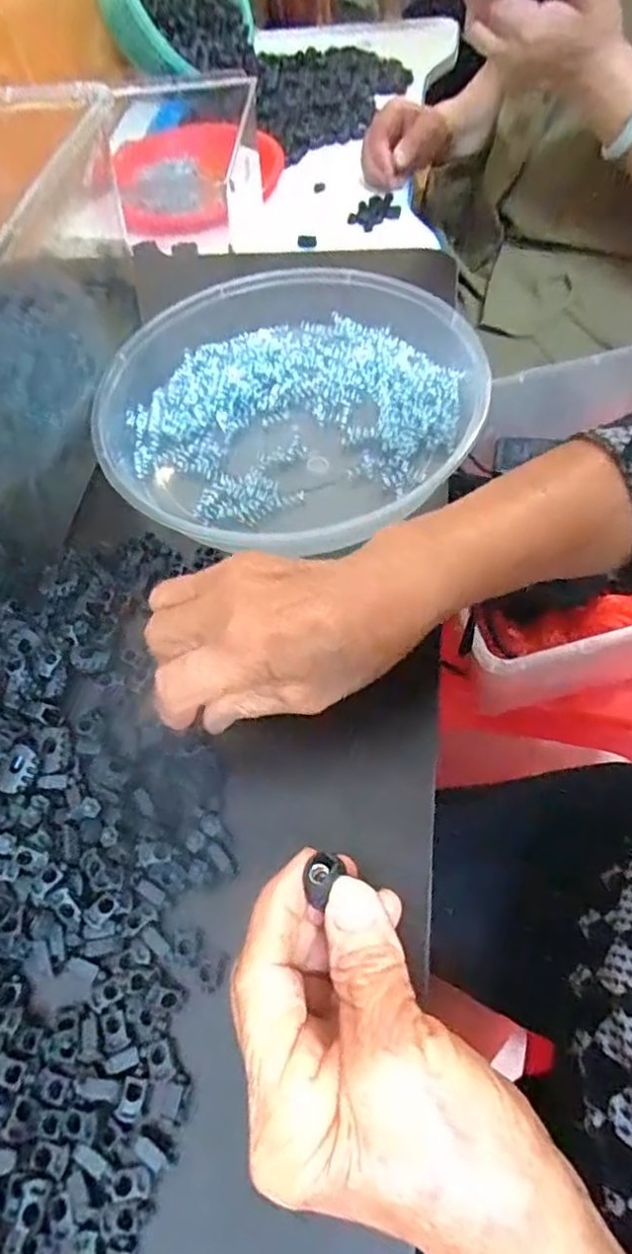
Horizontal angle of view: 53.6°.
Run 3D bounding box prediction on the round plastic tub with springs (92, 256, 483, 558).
[{"bbox_3d":[-0.021,-0.141,0.392,0.227,0.045,0.217,-2,60,3],"label":"round plastic tub with springs"}]

